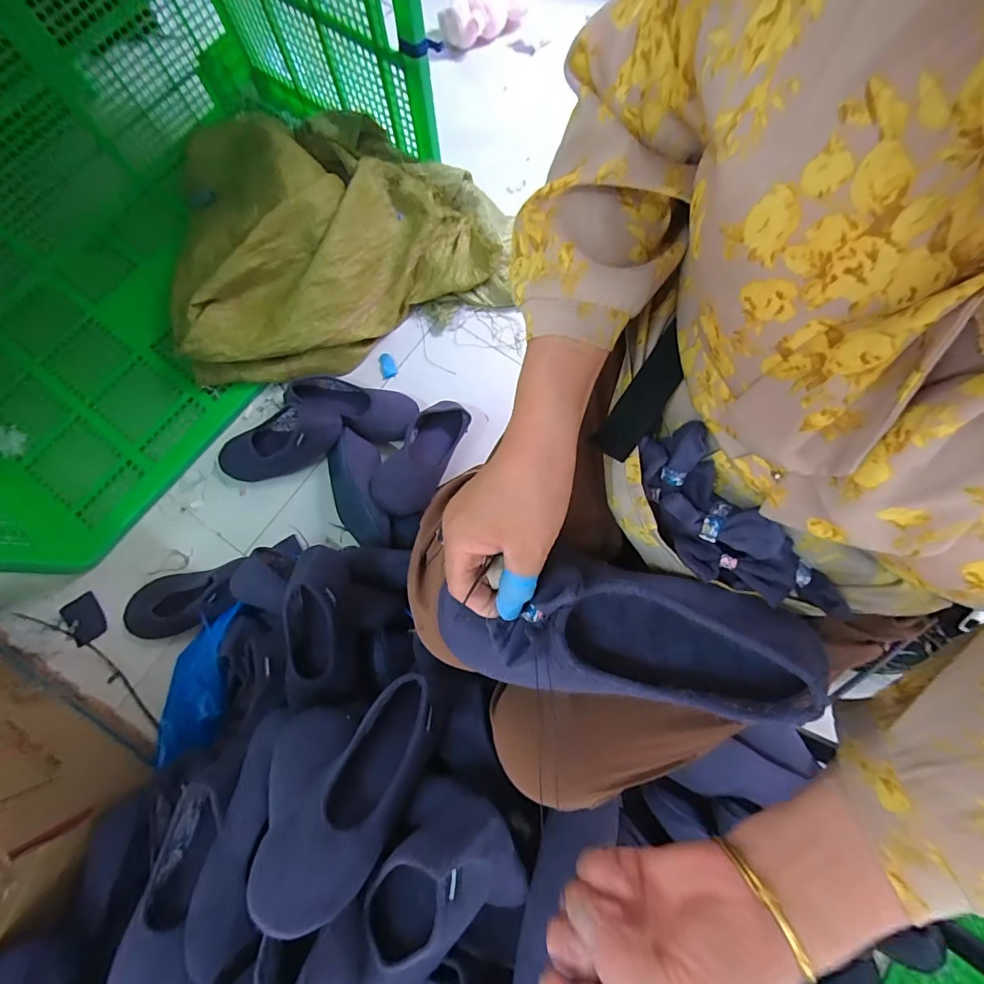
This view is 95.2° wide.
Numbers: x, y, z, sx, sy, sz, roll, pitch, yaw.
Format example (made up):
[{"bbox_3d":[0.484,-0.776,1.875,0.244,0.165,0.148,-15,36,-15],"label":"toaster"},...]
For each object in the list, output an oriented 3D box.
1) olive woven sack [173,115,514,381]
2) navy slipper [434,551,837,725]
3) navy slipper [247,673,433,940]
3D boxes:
[{"bbox_3d":[-0.286,-0.481,0.860,0.621,0.179,0.453,-11,77,-2],"label":"olive woven sack"},{"bbox_3d":[0.085,0.092,0.294,0.235,0.072,0.085,7,77,1],"label":"navy slipper"},{"bbox_3d":[-0.130,0.292,0.439,0.095,0.047,0.221,32,57,7],"label":"navy slipper"}]

